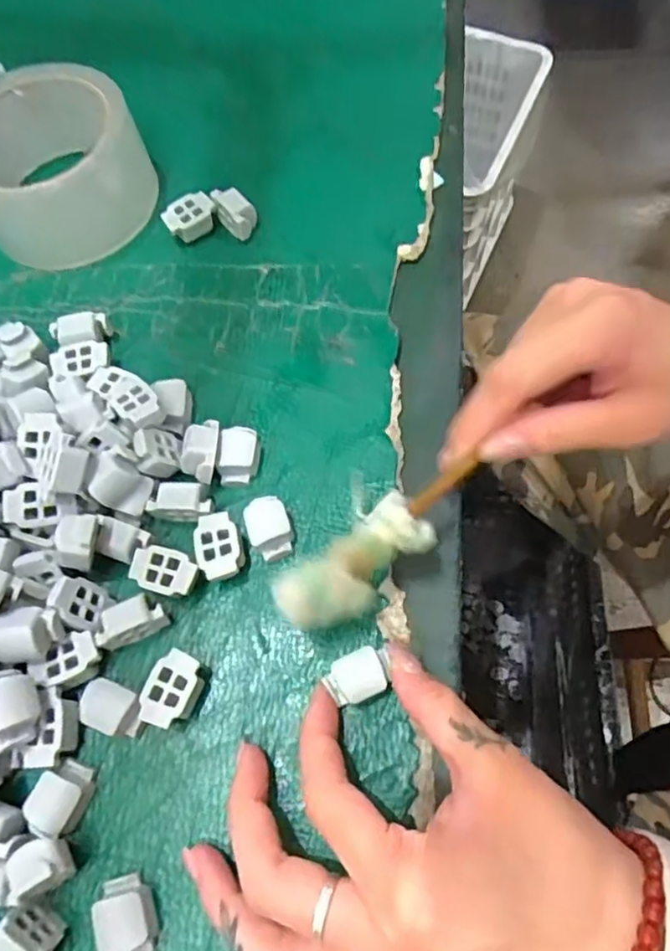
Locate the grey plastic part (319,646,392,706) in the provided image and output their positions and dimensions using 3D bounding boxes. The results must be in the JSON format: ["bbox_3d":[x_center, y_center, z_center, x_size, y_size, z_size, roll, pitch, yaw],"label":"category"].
[{"bbox_3d":[0.010,0.075,0.243,0.024,0.007,0.017,-23,69,-9],"label":"grey plastic part"}]

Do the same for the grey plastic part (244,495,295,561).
[{"bbox_3d":[-0.028,0.022,0.272,0.018,0.012,0.026,-20,68,-5],"label":"grey plastic part"}]

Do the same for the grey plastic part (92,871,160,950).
[{"bbox_3d":[-0.072,0.153,0.220,0.018,0.012,0.026,-16,67,-4],"label":"grey plastic part"}]

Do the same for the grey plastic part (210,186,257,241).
[{"bbox_3d":[-0.053,-0.138,0.336,0.025,0.019,0.014,34,73,15],"label":"grey plastic part"}]

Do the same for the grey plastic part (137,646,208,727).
[{"bbox_3d":[-0.061,0.083,0.247,0.021,0.014,0.026,19,70,10],"label":"grey plastic part"}]

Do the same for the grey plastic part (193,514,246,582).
[{"bbox_3d":[-0.048,0.030,0.267,0.019,0.010,0.028,-16,67,-4],"label":"grey plastic part"}]

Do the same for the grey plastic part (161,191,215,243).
[{"bbox_3d":[-0.076,-0.135,0.338,0.026,0.015,0.017,-25,68,-8],"label":"grey plastic part"}]

